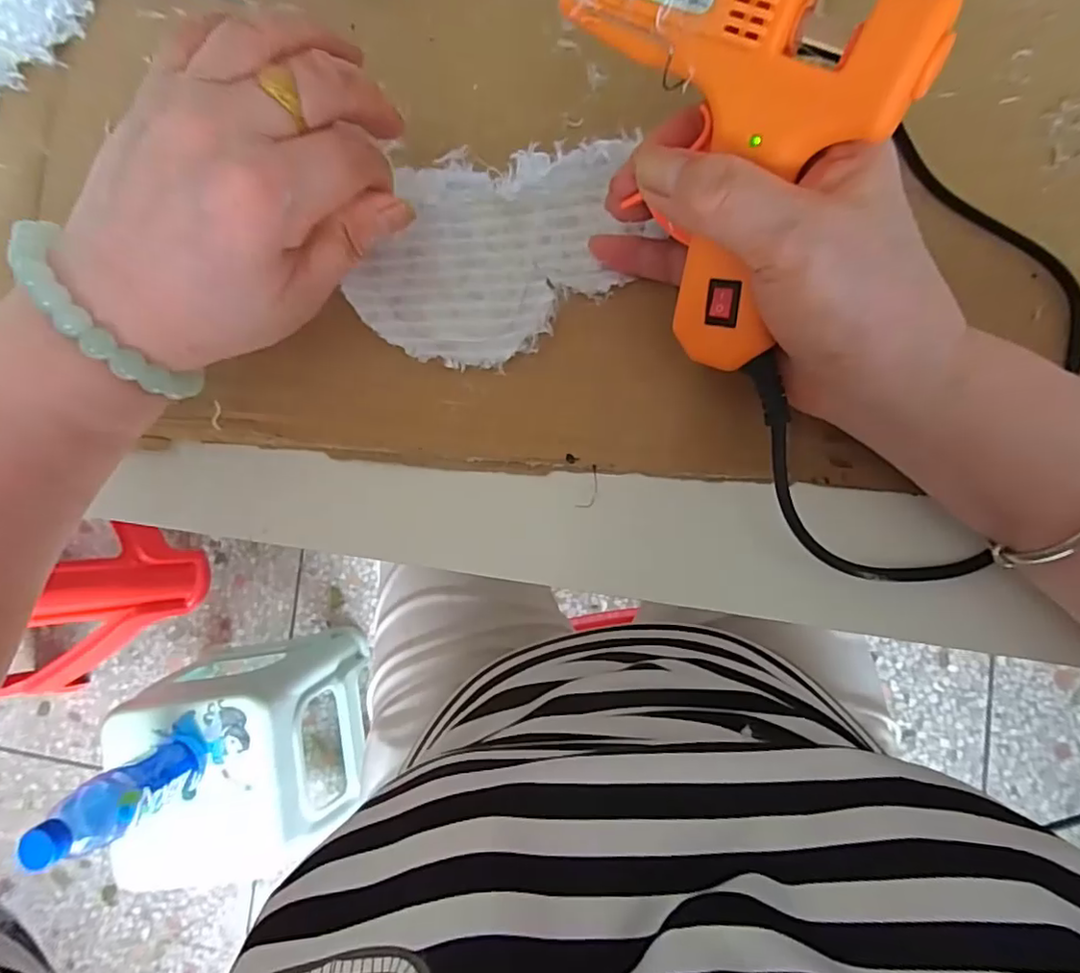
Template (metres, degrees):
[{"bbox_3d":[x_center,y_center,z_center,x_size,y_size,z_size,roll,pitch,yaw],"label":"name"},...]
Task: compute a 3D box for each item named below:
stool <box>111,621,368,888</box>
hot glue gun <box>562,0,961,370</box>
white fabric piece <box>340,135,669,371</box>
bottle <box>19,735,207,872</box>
[{"bbox_3d":[-0.441,0.377,0.911,0.294,0.280,0.260,-5,86,5],"label":"stool"},{"bbox_3d":[0.051,-0.114,0.196,0.113,0.030,0.107,39,132,10],"label":"hot glue gun"},{"bbox_3d":[-0.022,-0.093,0.248,0.111,0.014,0.081,-3,84,6],"label":"white fabric piece"},{"bbox_3d":[-0.470,0.351,0.678,0.063,0.214,0.069,0,86,5],"label":"bottle"}]

